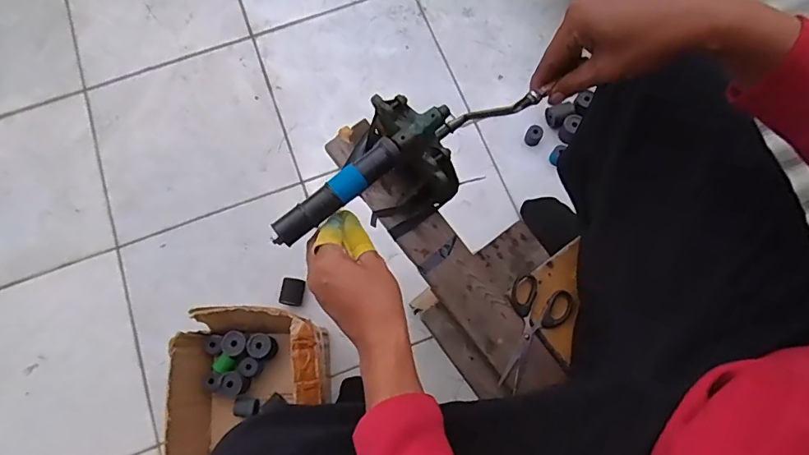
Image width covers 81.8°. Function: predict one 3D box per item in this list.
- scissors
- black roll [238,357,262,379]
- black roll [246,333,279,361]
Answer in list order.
[{"bbox_3d":[0.152,0.132,0.587,0.074,0.014,0.138,27,76,8],"label":"scissors"},{"bbox_3d":[-0.283,0.257,0.863,0.032,0.039,0.032,0,74,1],"label":"black roll"},{"bbox_3d":[-0.265,0.221,0.866,0.044,0.050,0.044,0,74,1],"label":"black roll"}]

